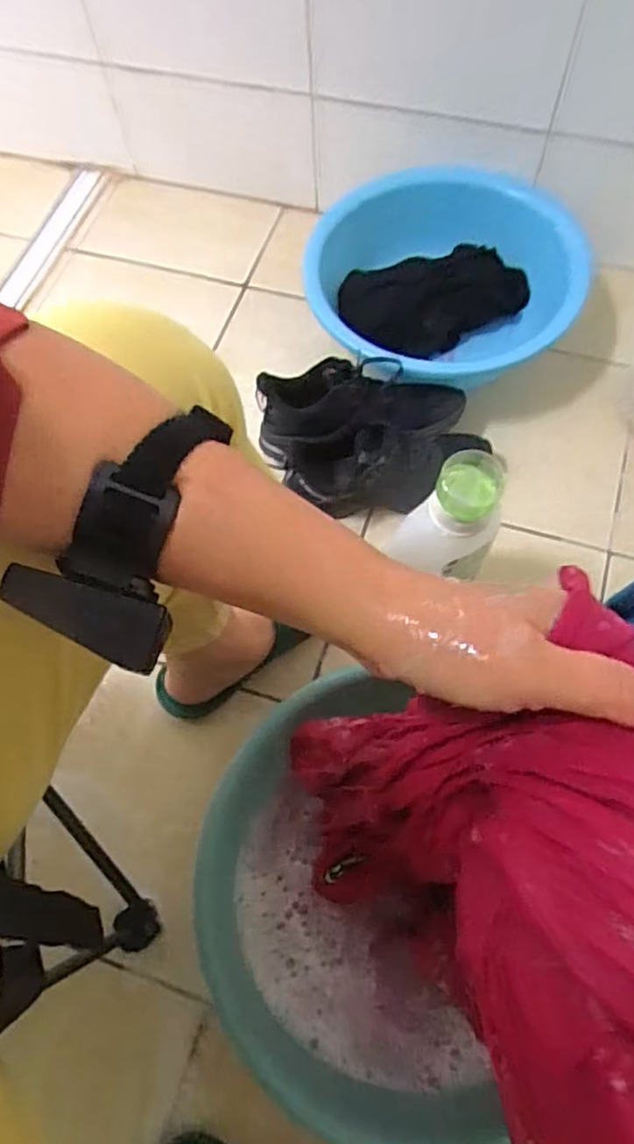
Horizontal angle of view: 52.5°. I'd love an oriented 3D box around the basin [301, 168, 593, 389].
[{"bbox_3d":[0.182,-0.391,0.914,0.353,0.135,0.346,-1,66,2],"label":"basin"}]

